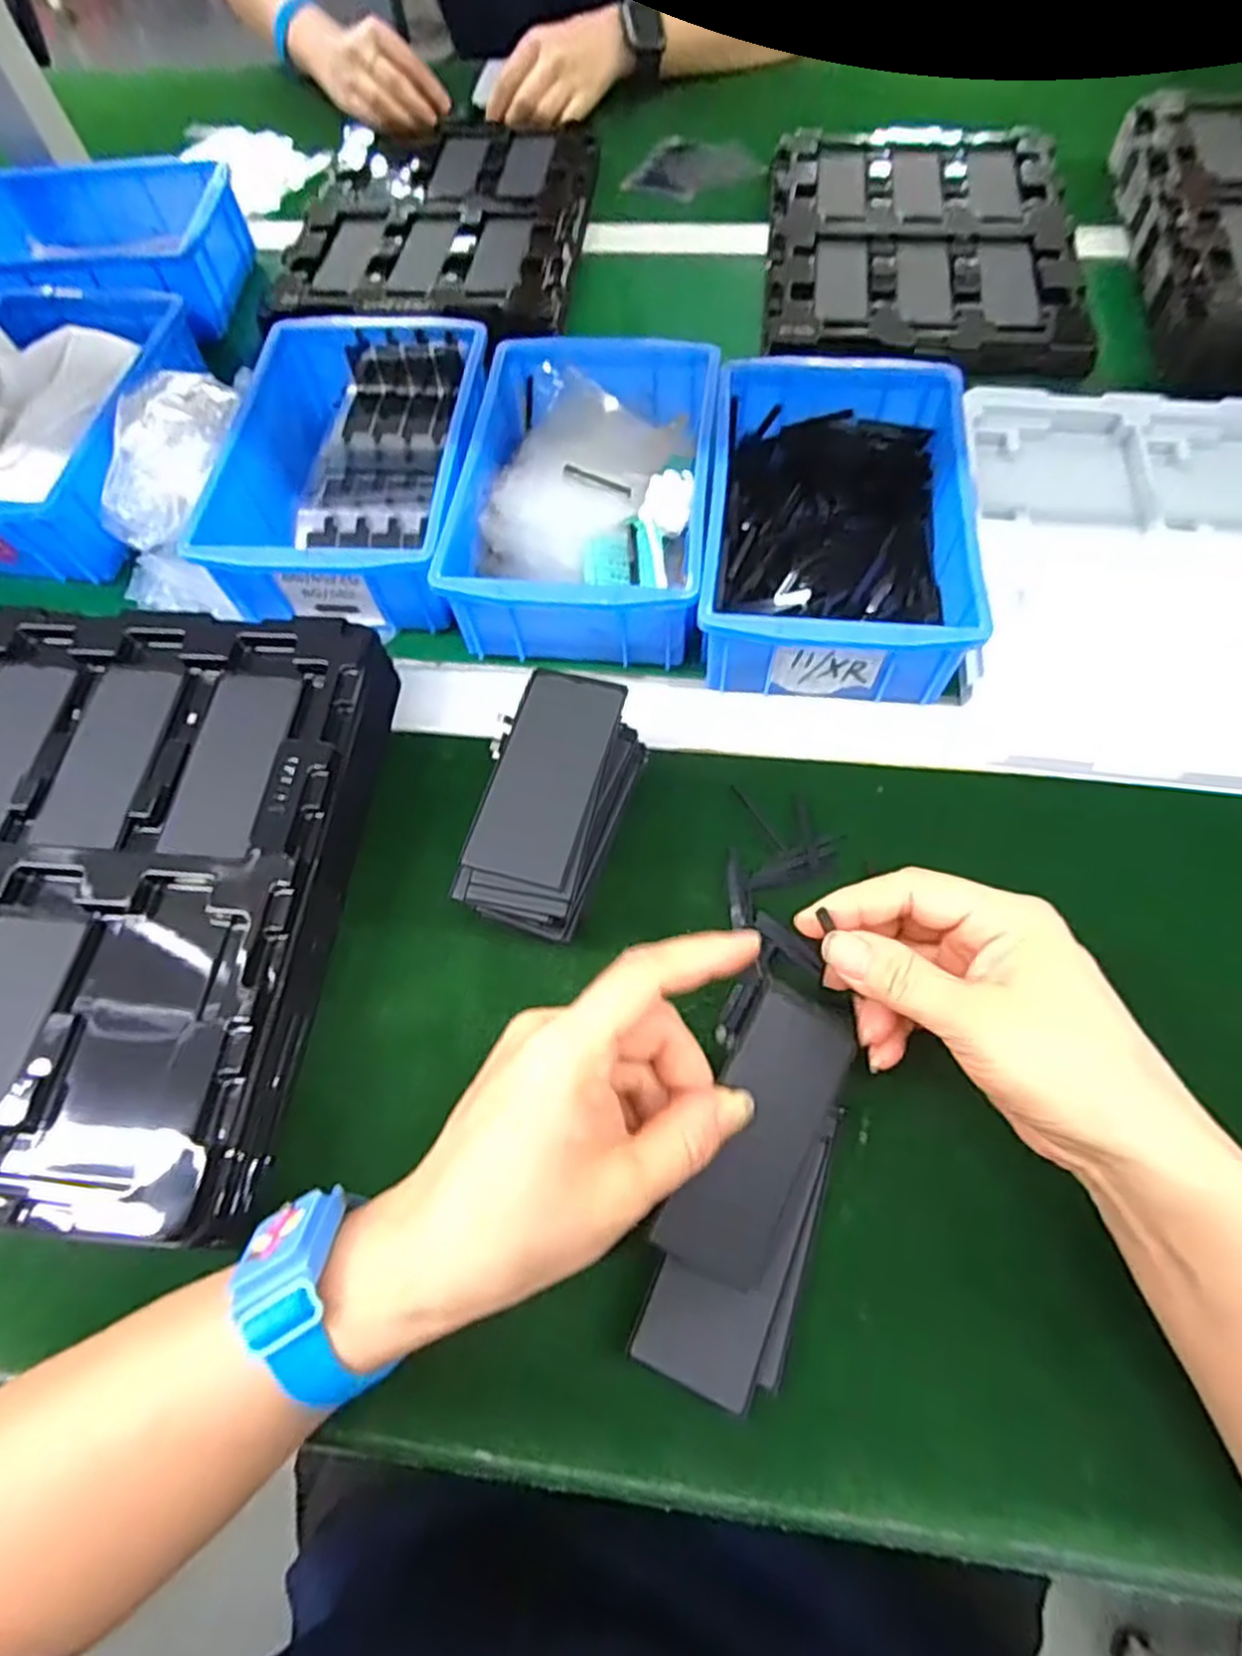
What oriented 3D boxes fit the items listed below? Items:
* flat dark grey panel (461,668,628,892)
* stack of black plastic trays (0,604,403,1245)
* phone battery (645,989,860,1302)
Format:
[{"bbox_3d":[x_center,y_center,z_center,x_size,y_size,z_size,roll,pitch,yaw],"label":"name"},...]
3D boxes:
[{"bbox_3d":[-0.032,-0.024,0.329,0.045,0.009,0.098,14,65,10],"label":"flat dark grey panel"},{"bbox_3d":[-0.240,0.023,0.351,0.215,0.048,0.273,4,64,5],"label":"stack of black plastic trays"},{"bbox_3d":[0.050,0.110,0.274,0.042,0.006,0.099,27,79,-3],"label":"phone battery"}]

